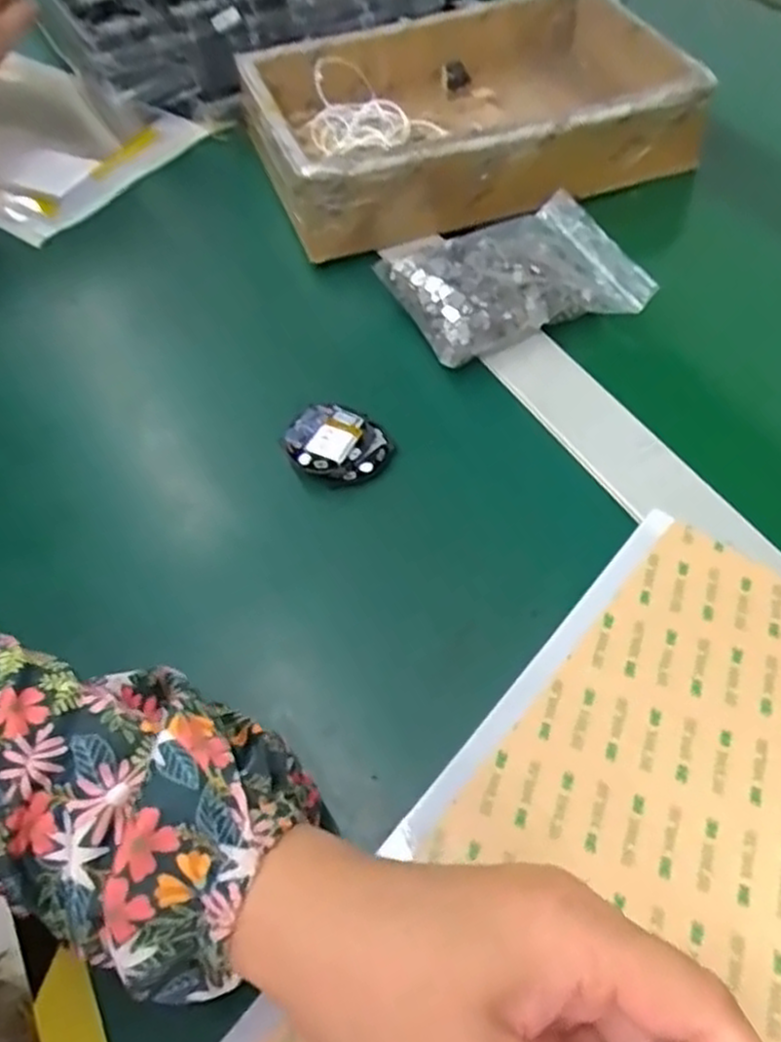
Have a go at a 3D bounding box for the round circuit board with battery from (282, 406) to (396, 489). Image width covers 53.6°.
[{"bbox_3d":[-0.027,-0.038,0.394,0.049,0.017,0.040,13,56,16],"label":"round circuit board with battery"}]

